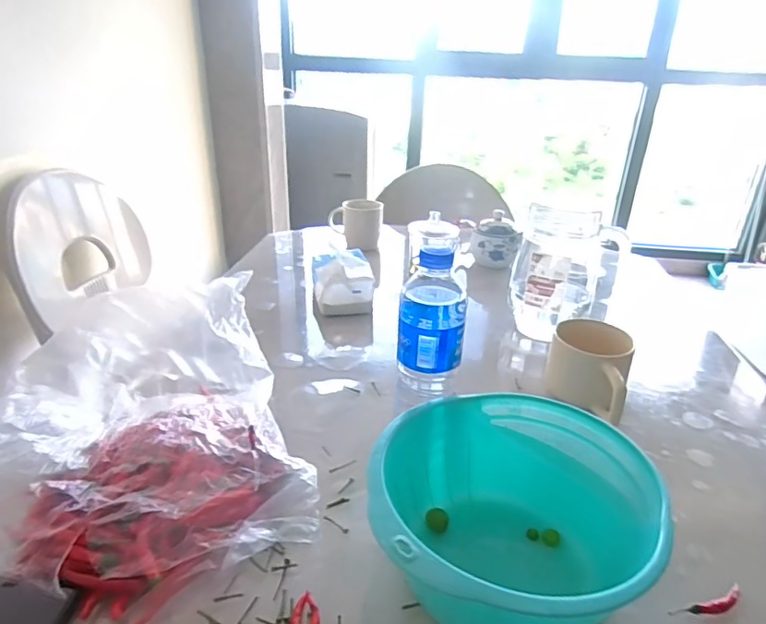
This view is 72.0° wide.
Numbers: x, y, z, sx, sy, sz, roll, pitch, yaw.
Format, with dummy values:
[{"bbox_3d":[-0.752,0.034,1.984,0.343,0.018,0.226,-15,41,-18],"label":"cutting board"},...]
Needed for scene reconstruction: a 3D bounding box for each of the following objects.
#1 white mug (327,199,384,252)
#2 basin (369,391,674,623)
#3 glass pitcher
[{"bbox_3d":[-0.059,-0.194,1.153,0.117,0.093,0.083,0,27,-5],"label":"white mug"},{"bbox_3d":[0.097,0.166,0.425,0.211,0.106,0.198,2,27,-1],"label":"basin"},{"bbox_3d":[0.267,-0.062,0.783,0.135,0.198,0.141,17,30,26],"label":"glass pitcher"}]

